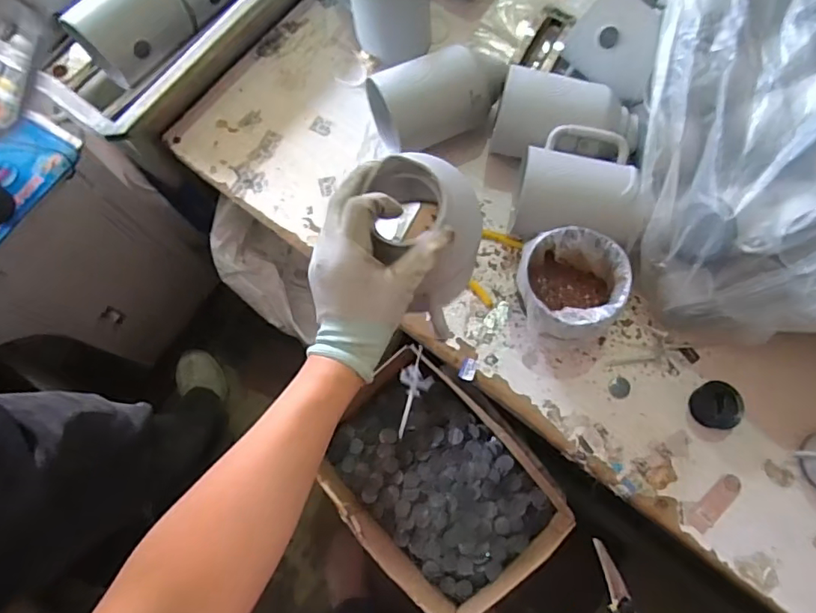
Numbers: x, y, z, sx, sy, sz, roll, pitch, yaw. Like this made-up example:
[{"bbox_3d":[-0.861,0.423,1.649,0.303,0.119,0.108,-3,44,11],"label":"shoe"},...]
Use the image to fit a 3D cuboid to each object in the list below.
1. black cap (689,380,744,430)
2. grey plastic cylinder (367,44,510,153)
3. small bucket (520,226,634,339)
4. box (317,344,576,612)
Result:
[{"bbox_3d":[0.458,0.147,0.806,0.066,0.024,0.068,0,75,0],"label":"black cap"},{"bbox_3d":[0.053,-0.333,0.891,0.209,0.139,0.126,-22,76,-5],"label":"grey plastic cylinder"},{"bbox_3d":[0.237,-0.024,0.815,0.146,0.114,0.149,0,75,0],"label":"small bucket"},{"bbox_3d":[0.052,0.324,1.009,0.316,0.139,0.426,-44,79,-10],"label":"box"}]

